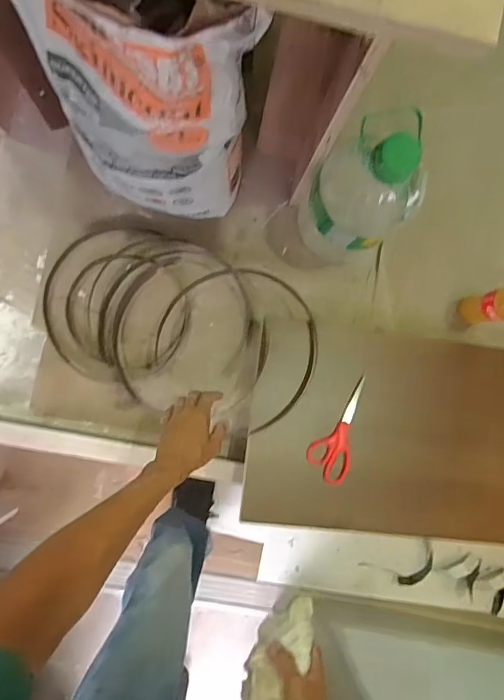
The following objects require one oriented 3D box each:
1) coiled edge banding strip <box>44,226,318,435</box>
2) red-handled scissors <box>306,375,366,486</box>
[{"bbox_3d":[-0.122,-0.041,0.793,0.479,0.069,0.289,24,87,-4],"label":"coiled edge banding strip"},{"bbox_3d":[0.138,0.131,0.775,0.069,0.012,0.179,12,79,3],"label":"red-handled scissors"}]

